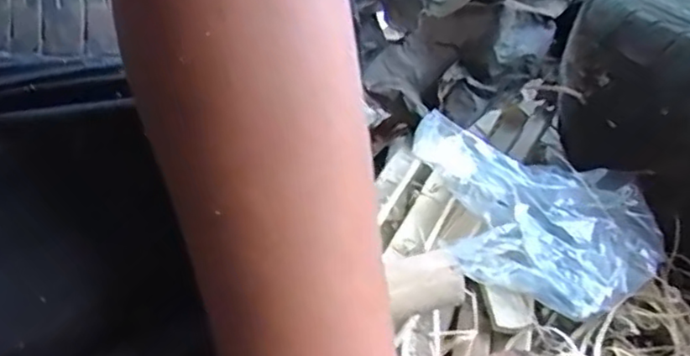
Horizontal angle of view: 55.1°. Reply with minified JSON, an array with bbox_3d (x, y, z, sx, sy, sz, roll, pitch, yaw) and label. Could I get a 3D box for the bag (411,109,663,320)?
[{"bbox_3d":[0.145,0.026,0.507,0.183,0.086,0.139,3,31,-9],"label":"bag"}]

